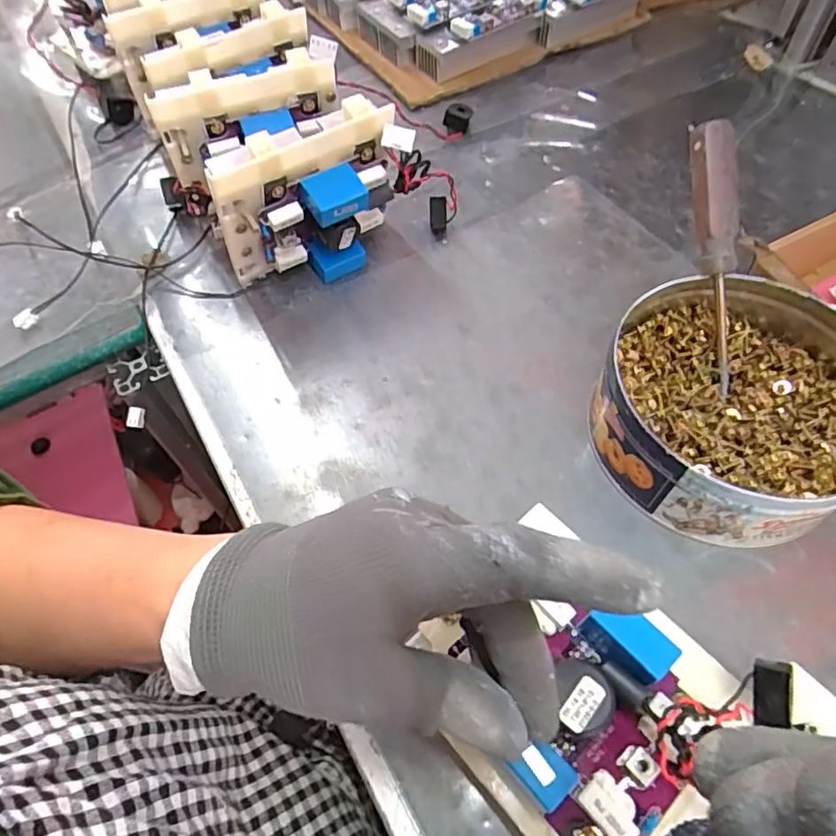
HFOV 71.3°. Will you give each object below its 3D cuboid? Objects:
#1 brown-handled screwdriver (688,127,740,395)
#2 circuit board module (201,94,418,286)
[{"bbox_3d":[0.176,-0.092,0.342,0.022,0.149,0.022,-12,15,-5],"label":"brown-handled screwdriver"},{"bbox_3d":[-0.069,-0.143,0.404,0.132,0.112,0.056,-24,60,-12],"label":"circuit board module"}]

